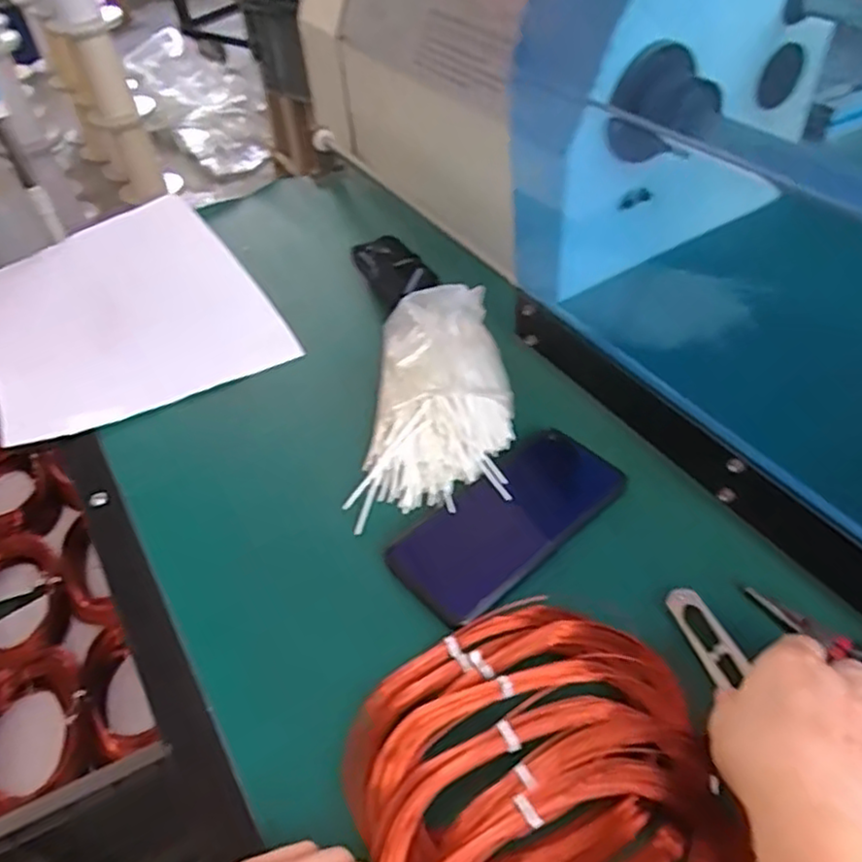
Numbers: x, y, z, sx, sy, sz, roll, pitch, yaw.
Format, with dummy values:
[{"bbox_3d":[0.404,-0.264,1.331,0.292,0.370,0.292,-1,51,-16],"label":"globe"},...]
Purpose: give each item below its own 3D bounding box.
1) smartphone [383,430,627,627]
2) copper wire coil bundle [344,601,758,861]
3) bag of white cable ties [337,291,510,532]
[{"bbox_3d":[0.053,0.058,0.468,0.164,0.009,0.077,-34,52,-24],"label":"smartphone"},{"bbox_3d":[0.064,0.199,0.319,0.169,0.028,0.258,-17,46,-11],"label":"copper wire coil bundle"},{"bbox_3d":[0.007,-0.031,0.541,0.112,0.045,0.220,2,46,8],"label":"bag of white cable ties"}]

